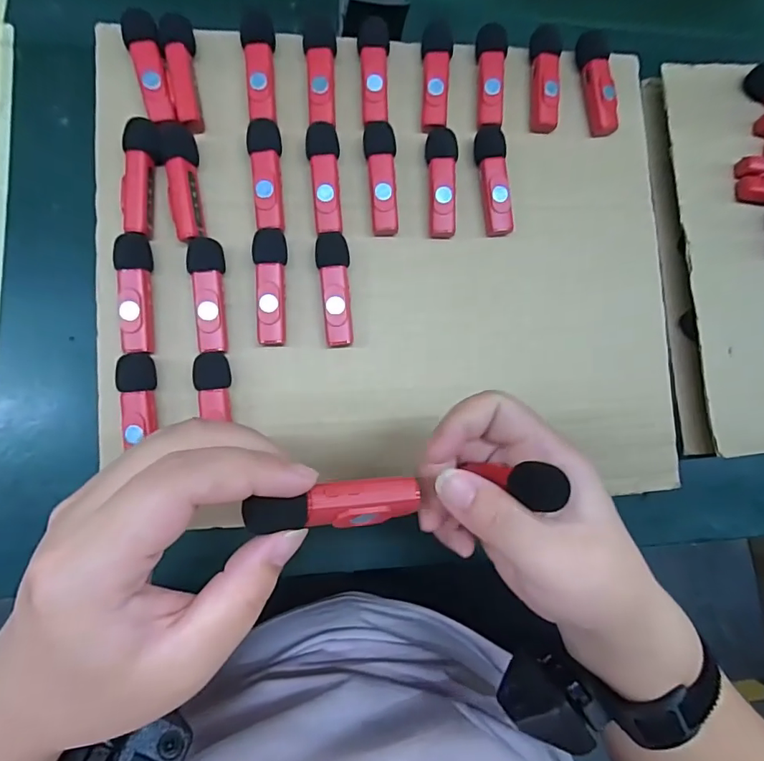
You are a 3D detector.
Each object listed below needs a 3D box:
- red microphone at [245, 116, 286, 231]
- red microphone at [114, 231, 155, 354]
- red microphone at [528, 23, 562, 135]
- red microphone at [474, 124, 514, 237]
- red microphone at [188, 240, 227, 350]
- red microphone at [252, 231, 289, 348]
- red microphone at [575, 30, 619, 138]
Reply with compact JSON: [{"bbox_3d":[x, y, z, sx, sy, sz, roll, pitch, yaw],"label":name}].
[{"bbox_3d":[-0.067,-0.120,0.282,0.019,0.012,0.063,-2,81,-8],"label":"red microphone"},{"bbox_3d":[-0.136,-0.048,0.267,0.017,0.012,0.066,-4,82,-9],"label":"red microphone"},{"bbox_3d":[0.105,-0.195,0.312,0.017,0.013,0.065,1,81,-8],"label":"red microphone"},{"bbox_3d":[0.070,-0.126,0.302,0.018,0.012,0.068,-4,87,-9],"label":"red microphone"},{"bbox_3d":[-0.098,-0.048,0.273,0.018,0.011,0.064,-3,82,-9],"label":"red microphone"},{"bbox_3d":[-0.064,-0.054,0.277,0.019,0.013,0.067,1,81,-8],"label":"red microphone"},{"bbox_3d":[0.143,-0.196,0.318,0.019,0.013,0.066,-8,82,-9],"label":"red microphone"}]

